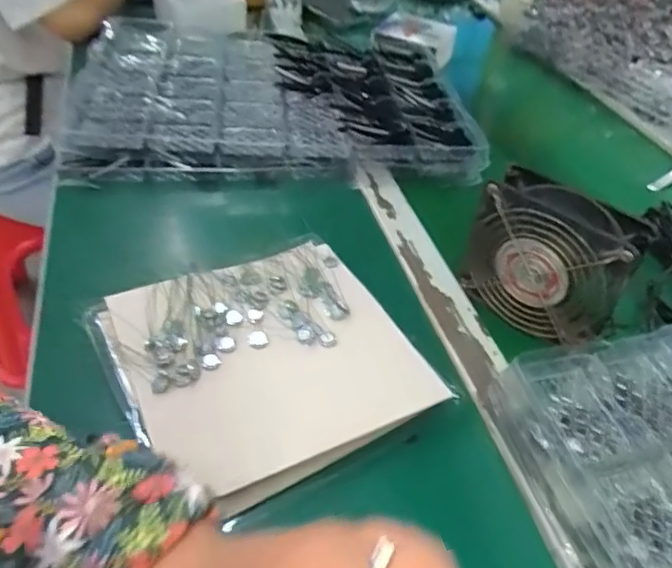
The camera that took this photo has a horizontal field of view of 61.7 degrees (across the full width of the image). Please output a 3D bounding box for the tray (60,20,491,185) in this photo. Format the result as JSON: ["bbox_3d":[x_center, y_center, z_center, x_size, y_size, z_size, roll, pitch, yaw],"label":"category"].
[{"bbox_3d":[-0.074,-0.237,0.678,0.450,0.030,0.353,0,43,-6],"label":"tray"}]

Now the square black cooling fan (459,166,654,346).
[{"bbox_3d":[0.167,-0.018,0.448,0.113,0.110,0.048,36,50,28],"label":"square black cooling fan"}]

